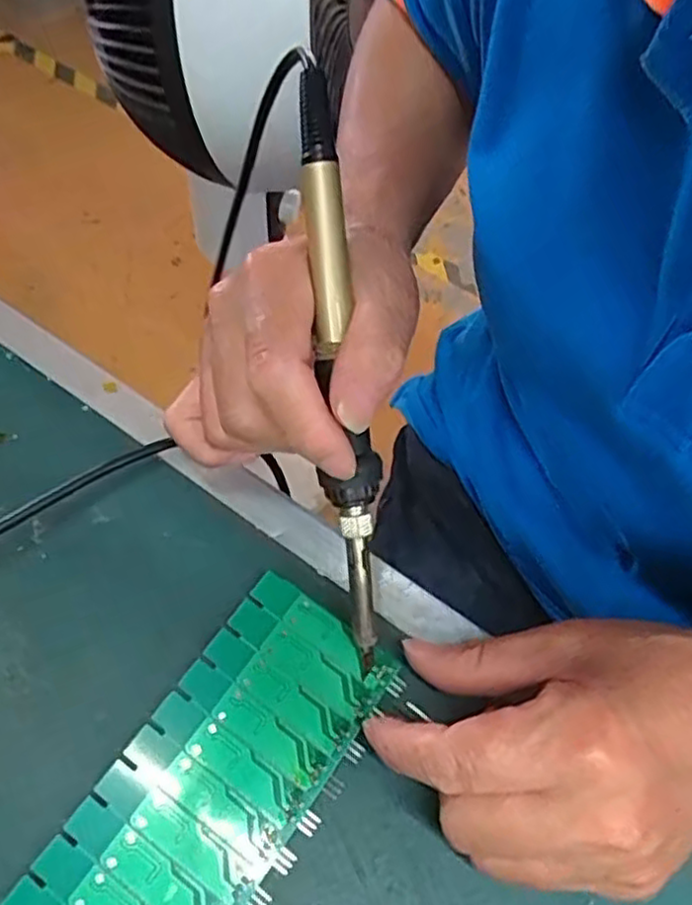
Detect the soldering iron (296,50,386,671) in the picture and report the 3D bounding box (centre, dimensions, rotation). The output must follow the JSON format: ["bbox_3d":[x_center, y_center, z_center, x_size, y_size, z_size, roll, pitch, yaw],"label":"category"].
[{"bbox_3d":[-0.002,-0.026,0.244,0.018,0.019,0.209,-7,98,-6],"label":"soldering iron"}]

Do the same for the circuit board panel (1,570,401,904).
[{"bbox_3d":[-0.045,0.113,0.246,0.061,0.009,0.136,32,64,15],"label":"circuit board panel"}]

